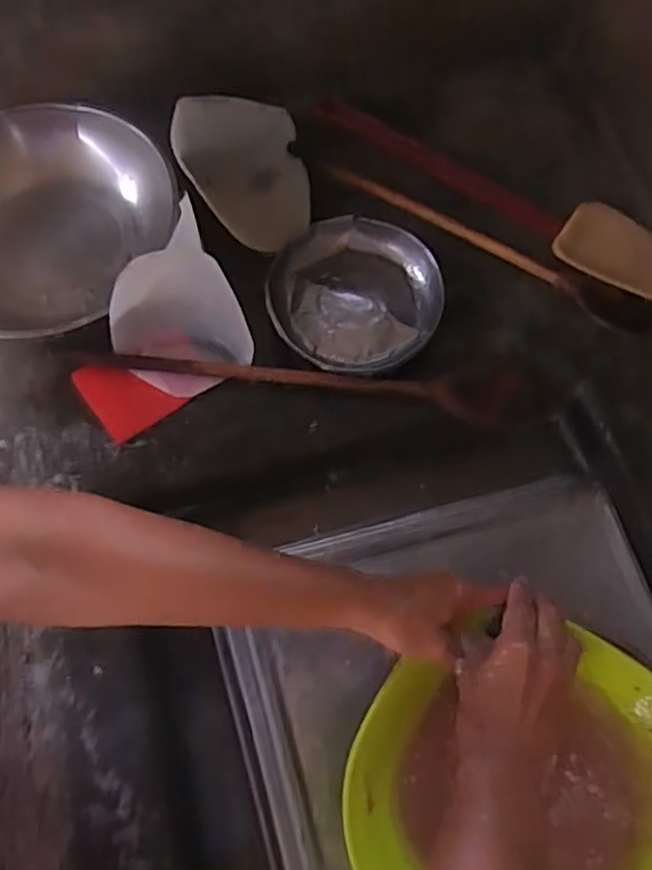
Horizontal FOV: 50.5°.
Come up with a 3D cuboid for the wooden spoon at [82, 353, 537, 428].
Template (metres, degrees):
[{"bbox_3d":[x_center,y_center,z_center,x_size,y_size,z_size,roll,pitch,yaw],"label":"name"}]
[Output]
[{"bbox_3d":[-0.008,-0.044,0.611,0.395,0.022,0.051,0,70,1],"label":"wooden spoon"}]

